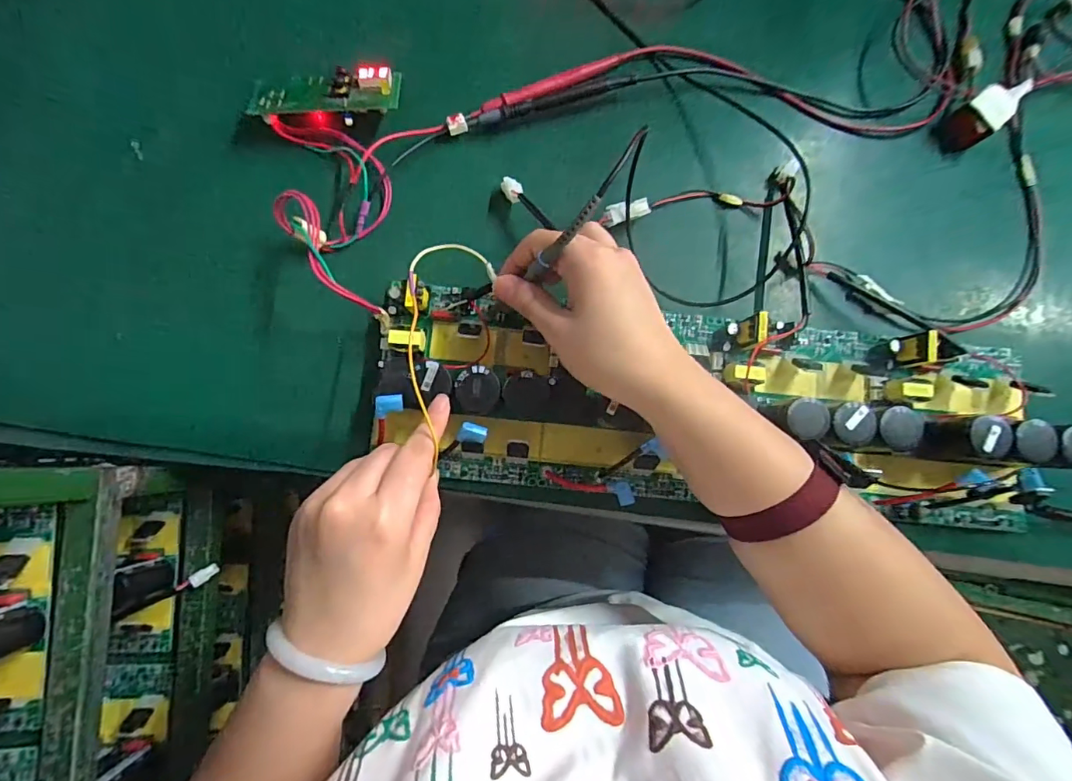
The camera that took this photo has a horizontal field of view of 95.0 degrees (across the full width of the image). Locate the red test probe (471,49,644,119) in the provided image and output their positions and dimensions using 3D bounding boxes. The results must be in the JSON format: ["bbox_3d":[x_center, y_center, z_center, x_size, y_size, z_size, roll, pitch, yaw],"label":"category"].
[{"bbox_3d":[0.018,-0.244,0.390,0.147,0.011,0.016,-25,85,-6],"label":"red test probe"}]

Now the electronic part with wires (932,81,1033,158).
[{"bbox_3d":[0.362,-0.223,0.394,0.078,0.025,0.032,-34,86,-6],"label":"electronic part with wires"}]

